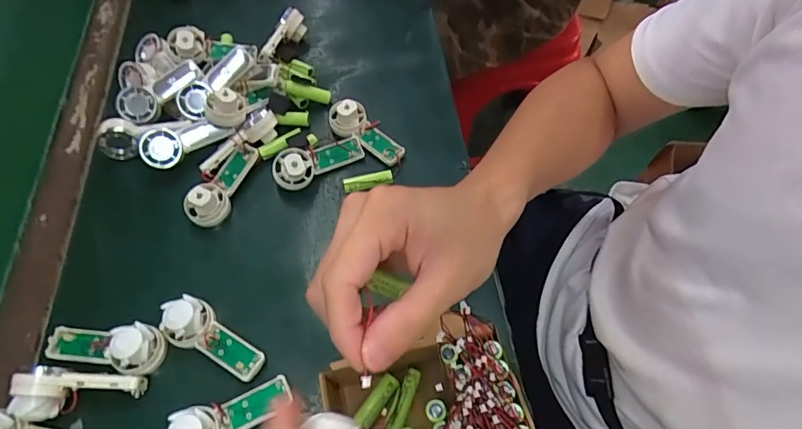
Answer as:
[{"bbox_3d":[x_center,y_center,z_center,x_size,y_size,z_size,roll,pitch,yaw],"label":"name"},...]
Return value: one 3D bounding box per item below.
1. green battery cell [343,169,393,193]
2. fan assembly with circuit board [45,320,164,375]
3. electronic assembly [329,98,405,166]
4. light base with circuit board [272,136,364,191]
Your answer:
[{"bbox_3d":[-0.033,-0.034,0.477,0.049,0.015,0.013,-8,60,-4],"label":"green battery cell"},{"bbox_3d":[-0.243,0.104,0.385,0.093,0.026,0.037,9,60,6],"label":"fan assembly with circuit board"},{"bbox_3d":[-0.036,-0.088,0.502,0.092,0.028,0.034,39,65,4],"label":"electronic assembly"},{"bbox_3d":[-0.085,-0.058,0.485,0.094,0.029,0.032,-23,62,-12],"label":"light base with circuit board"}]

